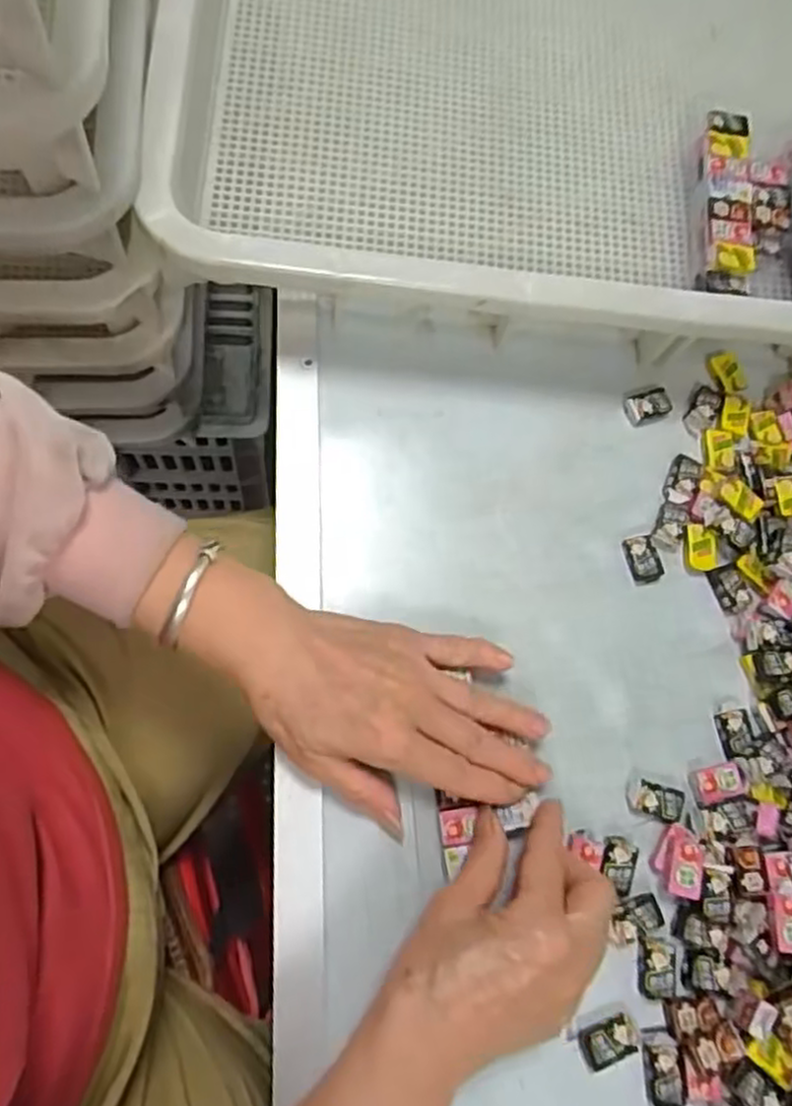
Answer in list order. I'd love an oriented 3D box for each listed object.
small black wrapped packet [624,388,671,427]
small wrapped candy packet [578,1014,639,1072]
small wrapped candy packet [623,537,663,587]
[{"bbox_3d":[0.159,-0.092,0.462,0.028,0.006,0.020,-15,76,-12],"label":"small black wrapped packet"},{"bbox_3d":[0.104,0.239,0.358,0.028,0.005,0.018,-20,77,-13],"label":"small wrapped candy packet"},{"bbox_3d":[0.146,0.004,0.432,0.019,0.006,0.028,-11,76,-11],"label":"small wrapped candy packet"}]

